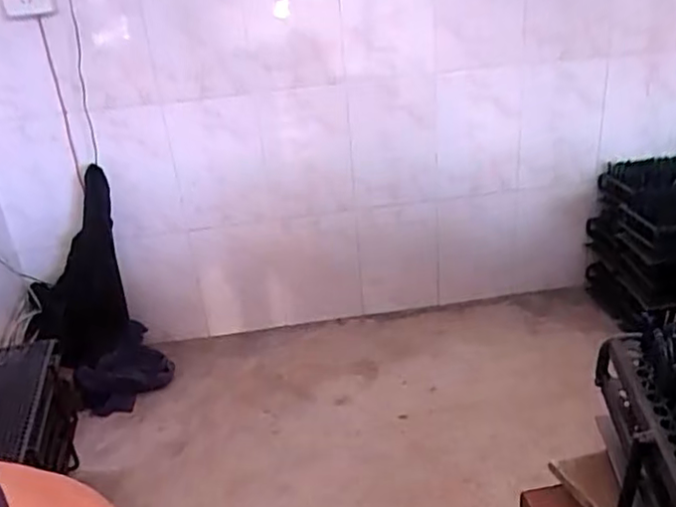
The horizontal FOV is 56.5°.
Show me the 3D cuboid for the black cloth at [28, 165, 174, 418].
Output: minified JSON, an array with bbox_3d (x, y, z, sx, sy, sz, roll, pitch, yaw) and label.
[{"bbox_3d":[-0.526,0.108,1.344,0.232,0.470,0.182,-18,30,-25],"label":"black cloth"}]

